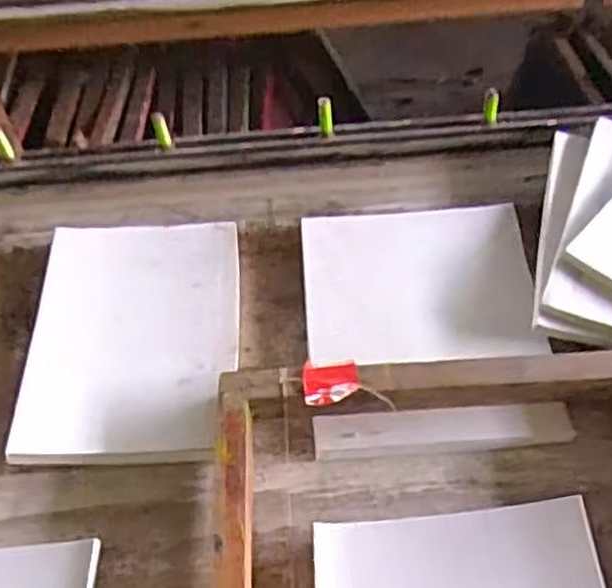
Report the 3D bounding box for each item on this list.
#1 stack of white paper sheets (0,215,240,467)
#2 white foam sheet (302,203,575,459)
[{"bbox_3d":[-0.171,0.041,0.782,0.204,0.022,0.266,0,57,-6],"label":"stack of white paper sheets"},{"bbox_3d":[0.114,0.023,0.767,0.223,0.019,0.272,-7,57,5],"label":"white foam sheet"}]

